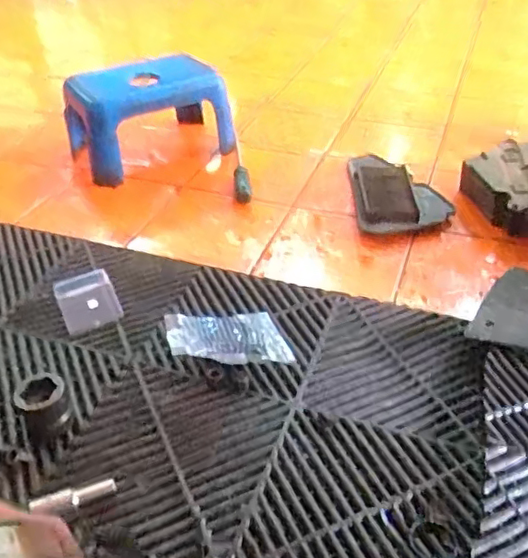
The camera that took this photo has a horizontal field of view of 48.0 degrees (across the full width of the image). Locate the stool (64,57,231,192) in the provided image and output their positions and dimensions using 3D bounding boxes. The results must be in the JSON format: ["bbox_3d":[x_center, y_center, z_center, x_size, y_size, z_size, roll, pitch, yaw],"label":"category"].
[{"bbox_3d":[-0.213,-0.296,1.099,0.265,0.172,0.178,-24,44,-27],"label":"stool"}]

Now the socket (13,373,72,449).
[{"bbox_3d":[-0.227,0.129,0.615,0.051,0.054,0.055,27,44,32],"label":"socket"}]

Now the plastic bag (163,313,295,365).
[{"bbox_3d":[-0.044,0.066,0.700,0.138,0.037,0.104,-8,37,-10],"label":"plastic bag"}]

